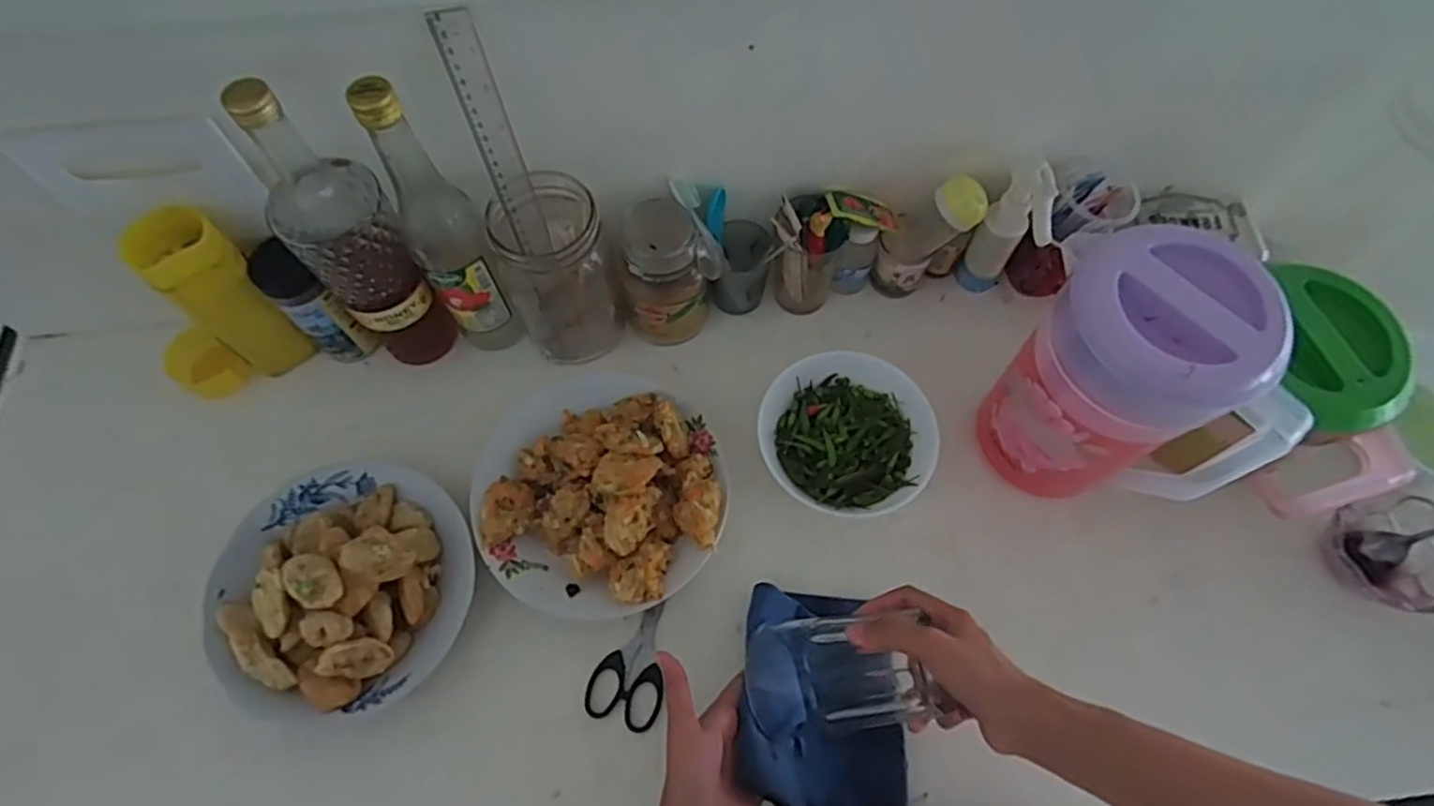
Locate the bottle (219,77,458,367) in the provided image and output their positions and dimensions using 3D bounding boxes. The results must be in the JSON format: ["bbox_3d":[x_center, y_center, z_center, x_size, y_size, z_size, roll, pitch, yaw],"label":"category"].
[{"bbox_3d":[-0.278,-0.119,0.548,0.074,0.280,0.067,-38,71,-15],"label":"bottle"}]

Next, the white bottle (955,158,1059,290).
[{"bbox_3d":[0.258,-0.146,0.628,0.055,0.157,0.033,36,71,15],"label":"white bottle"}]

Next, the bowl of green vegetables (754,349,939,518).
[{"bbox_3d":[0.109,0.031,0.612,0.136,0.052,0.144,0,66,0],"label":"bowl of green vegetables"}]

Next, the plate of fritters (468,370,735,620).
[{"bbox_3d":[-0.096,0.068,0.580,0.200,0.078,0.198,0,66,0],"label":"plate of fritters"}]

